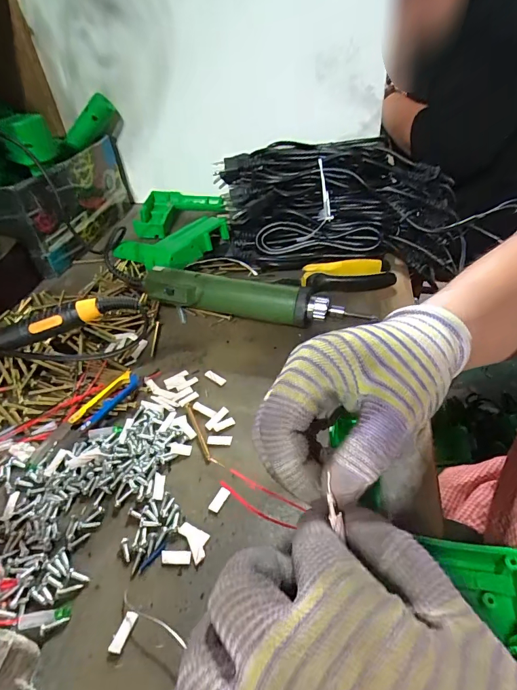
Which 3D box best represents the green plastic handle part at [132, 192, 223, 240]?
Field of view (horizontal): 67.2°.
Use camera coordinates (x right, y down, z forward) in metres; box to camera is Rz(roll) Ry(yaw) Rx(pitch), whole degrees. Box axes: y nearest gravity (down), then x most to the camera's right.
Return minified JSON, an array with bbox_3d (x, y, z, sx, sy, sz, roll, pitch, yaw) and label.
[{"bbox_3d":[-0.132,-0.222,0.640,0.138,0.031,0.108,-12,41,-9],"label":"green plastic handle part"}]

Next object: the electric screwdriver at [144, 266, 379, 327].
[{"bbox_3d":[-0.006,-0.046,0.417,0.239,0.042,0.035,8,42,14],"label":"electric screwdriver"}]

